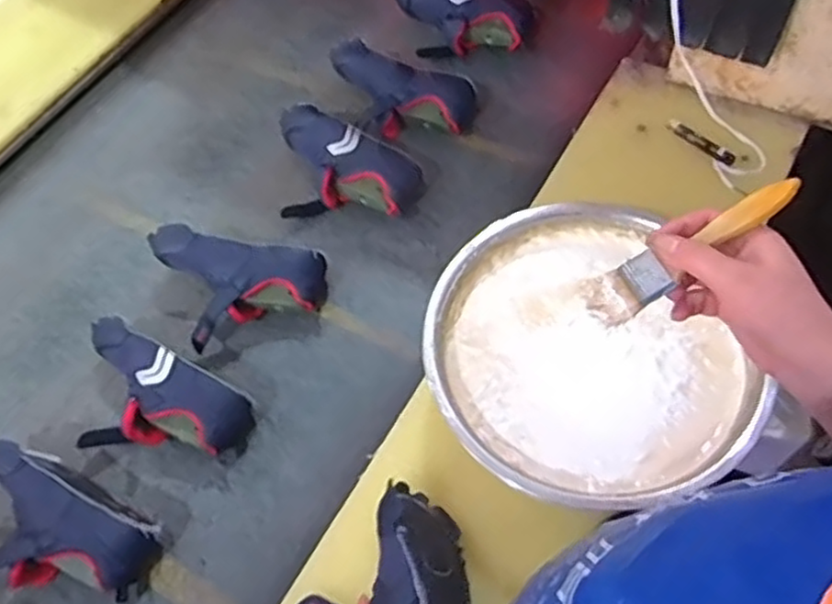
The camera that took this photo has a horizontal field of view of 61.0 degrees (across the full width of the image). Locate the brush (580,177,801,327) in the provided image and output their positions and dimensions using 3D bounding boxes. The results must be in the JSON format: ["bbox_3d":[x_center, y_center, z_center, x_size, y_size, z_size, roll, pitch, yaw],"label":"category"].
[{"bbox_3d":[0.184,-0.037,0.478,0.151,0.017,0.035,-35,59,15],"label":"brush"}]

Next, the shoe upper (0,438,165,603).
[{"bbox_3d":[-0.402,0.259,0.767,0.220,0.080,0.148,26,64,18],"label":"shoe upper"}]

